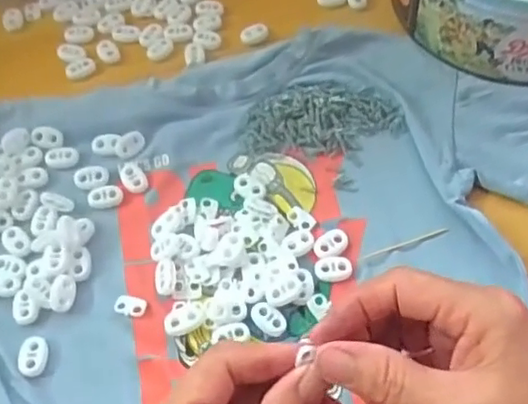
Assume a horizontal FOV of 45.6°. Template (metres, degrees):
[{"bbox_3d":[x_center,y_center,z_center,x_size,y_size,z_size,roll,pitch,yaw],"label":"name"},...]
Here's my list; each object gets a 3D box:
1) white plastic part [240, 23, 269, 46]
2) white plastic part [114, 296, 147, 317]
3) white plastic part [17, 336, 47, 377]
[{"bbox_3d":[-0.007,-0.130,0.486,0.022,0.004,0.018,-18,62,-8],"label":"white plastic part"},{"bbox_3d":[-0.080,0.062,0.377,0.020,0.004,0.012,15,62,10],"label":"white plastic part"},{"bbox_3d":[-0.133,0.089,0.361,0.015,0.006,0.023,-3,61,0],"label":"white plastic part"}]

